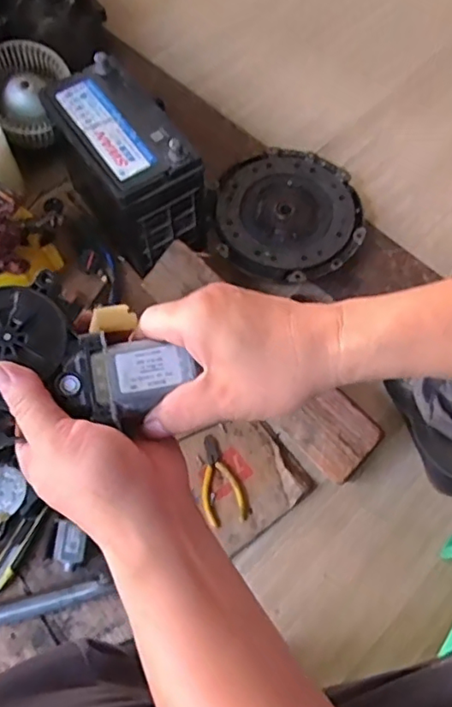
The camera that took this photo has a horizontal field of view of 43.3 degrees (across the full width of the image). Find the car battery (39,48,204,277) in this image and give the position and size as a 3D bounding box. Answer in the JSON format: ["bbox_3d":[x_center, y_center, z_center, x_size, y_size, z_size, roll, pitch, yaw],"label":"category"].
[{"bbox_3d":[-0.144,-0.273,0.828,0.125,0.166,0.236,-33,70,-14],"label":"car battery"}]

